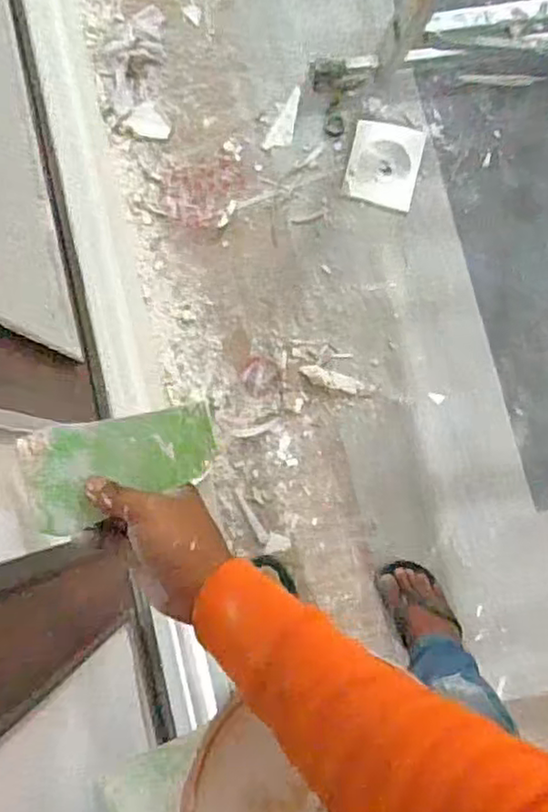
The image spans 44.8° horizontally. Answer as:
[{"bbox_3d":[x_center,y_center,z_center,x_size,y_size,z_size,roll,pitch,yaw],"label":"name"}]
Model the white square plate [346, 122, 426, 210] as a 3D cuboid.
[{"bbox_3d":[0.211,-0.458,1.271,0.130,0.021,0.154,11,85,3],"label":"white square plate"}]

